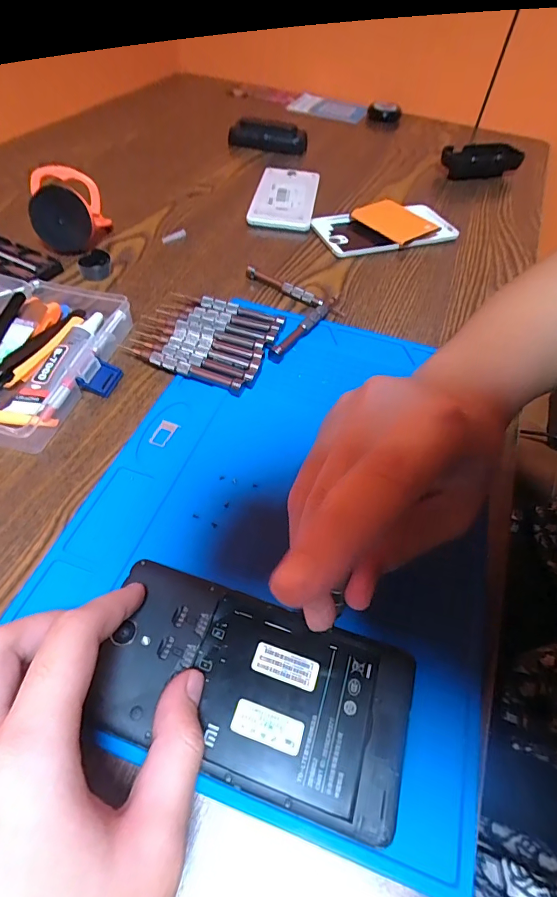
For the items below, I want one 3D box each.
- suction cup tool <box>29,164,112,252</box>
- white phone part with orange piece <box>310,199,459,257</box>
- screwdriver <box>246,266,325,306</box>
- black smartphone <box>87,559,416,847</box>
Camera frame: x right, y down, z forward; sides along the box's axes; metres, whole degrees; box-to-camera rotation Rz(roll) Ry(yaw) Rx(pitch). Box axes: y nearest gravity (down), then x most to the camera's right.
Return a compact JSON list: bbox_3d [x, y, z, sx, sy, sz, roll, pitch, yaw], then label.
[{"bbox_3d":[-0.205,-0.233,0.413,0.063,0.070,0.047,6,26,-6],"label":"suction cup tool"},{"bbox_3d":[0.118,-0.244,0.462,0.142,0.019,0.071,-15,56,-14],"label":"white phone part with orange piece"},{"bbox_3d":[0.005,-0.149,0.389,0.081,0.014,0.009,30,57,18],"label":"screwdriver"},{"bbox_3d":[-0.012,0.107,0.193,0.139,0.008,0.073,17,54,9],"label":"black smartphone"}]

